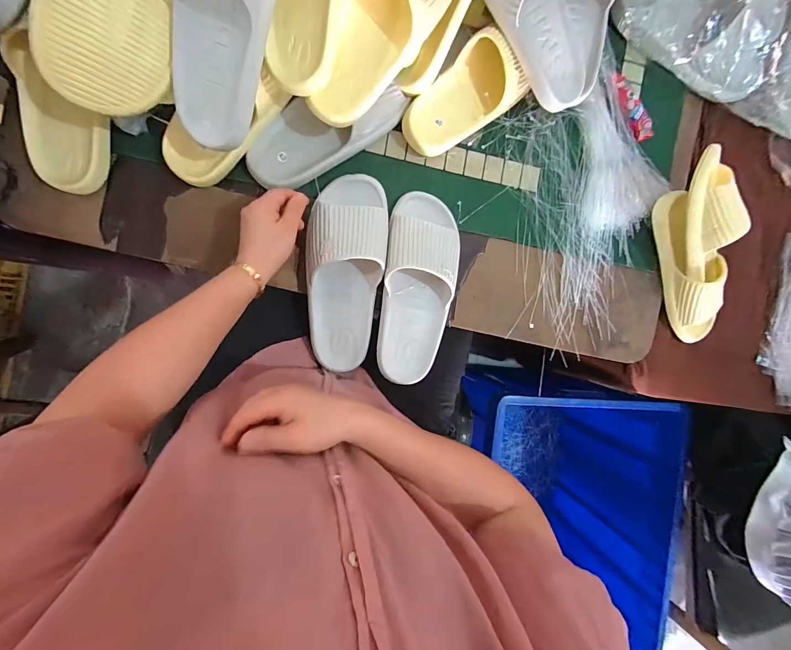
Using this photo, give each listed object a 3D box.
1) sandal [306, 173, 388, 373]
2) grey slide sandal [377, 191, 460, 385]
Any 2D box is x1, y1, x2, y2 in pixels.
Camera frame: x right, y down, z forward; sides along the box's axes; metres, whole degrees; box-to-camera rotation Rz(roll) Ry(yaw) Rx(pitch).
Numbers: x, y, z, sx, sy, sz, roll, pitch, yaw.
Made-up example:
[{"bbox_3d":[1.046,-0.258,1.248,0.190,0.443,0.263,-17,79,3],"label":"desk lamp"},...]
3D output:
[{"bbox_3d":[-0.071,-0.068,0.474,0.101,0.057,0.265,5,93,-12],"label":"sandal"},{"bbox_3d":[0.030,-0.053,0.487,0.098,0.075,0.263,8,92,-12],"label":"grey slide sandal"}]

